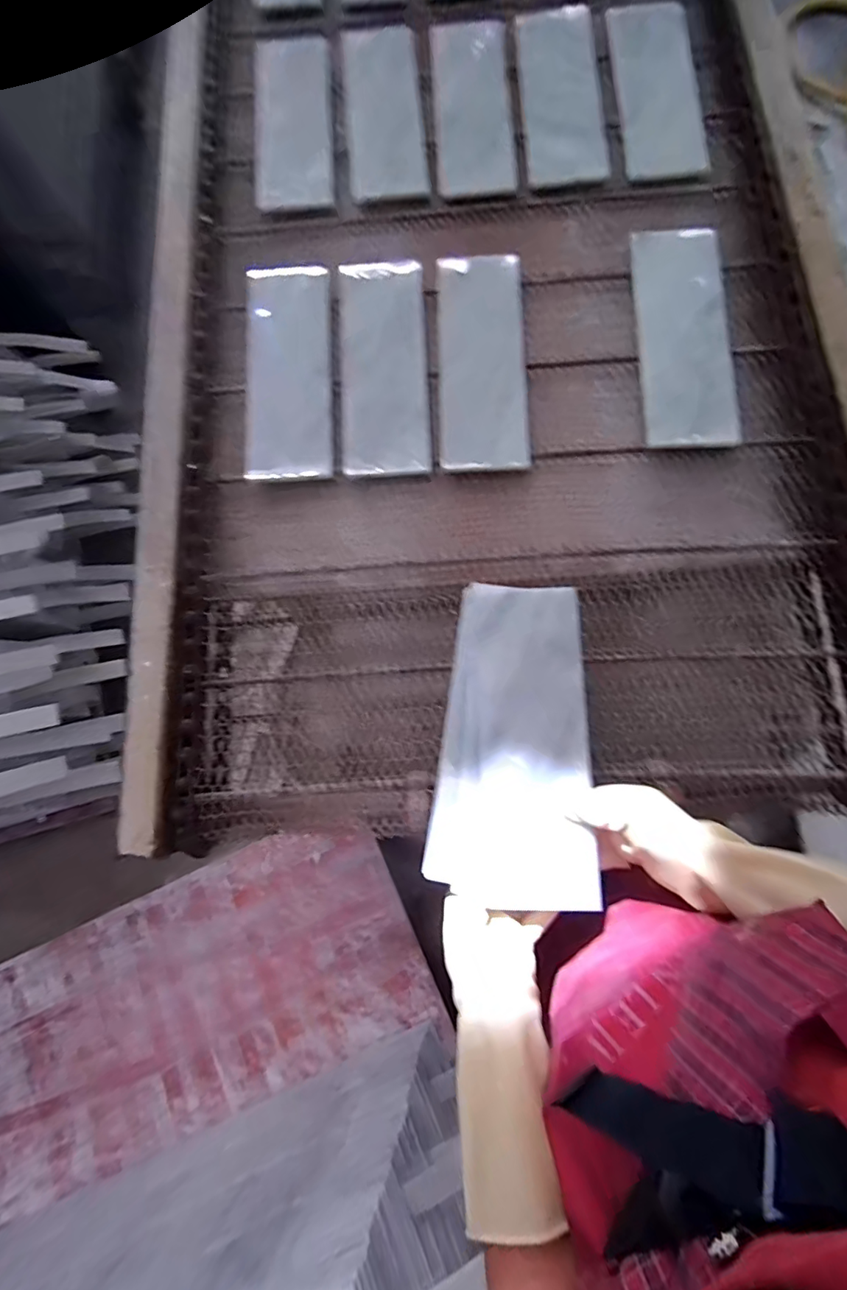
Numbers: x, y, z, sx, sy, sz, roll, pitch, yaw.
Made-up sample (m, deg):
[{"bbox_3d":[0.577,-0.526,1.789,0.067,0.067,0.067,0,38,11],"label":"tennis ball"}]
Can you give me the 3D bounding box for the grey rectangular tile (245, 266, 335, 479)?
[{"bbox_3d":[-0.176,-0.369,0.644,0.113,0.023,0.323,-5,77,3],"label":"grey rectangular tile"}]

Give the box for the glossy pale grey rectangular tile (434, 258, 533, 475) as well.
[{"bbox_3d":[0.076,-0.368,0.641,0.111,0.026,0.304,-1,75,2],"label":"glossy pale grey rectangular tile"}]

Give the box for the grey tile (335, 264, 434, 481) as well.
[{"bbox_3d":[-0.051,-0.370,0.644,0.114,0.026,0.323,-3,76,-2],"label":"grey tile"}]

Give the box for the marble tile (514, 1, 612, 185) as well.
[{"bbox_3d":[0.211,-0.851,0.753,0.119,0.018,0.313,-1,75,2],"label":"marble tile"}]

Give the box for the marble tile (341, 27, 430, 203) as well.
[{"bbox_3d":[-0.058,-0.798,0.739,0.108,0.025,0.306,-6,75,1],"label":"marble tile"}]

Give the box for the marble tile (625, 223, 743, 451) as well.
[{"bbox_3d":[0.339,-0.404,0.642,0.118,0.020,0.318,0,78,1],"label":"marble tile"}]

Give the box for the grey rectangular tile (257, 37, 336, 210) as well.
[{"bbox_3d":[-0.194,-0.796,0.741,0.108,0.025,0.319,-4,79,-3],"label":"grey rectangular tile"}]

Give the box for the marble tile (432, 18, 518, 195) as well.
[{"bbox_3d":[0.080,-0.819,0.749,0.120,0.020,0.316,-3,75,2],"label":"marble tile"}]

